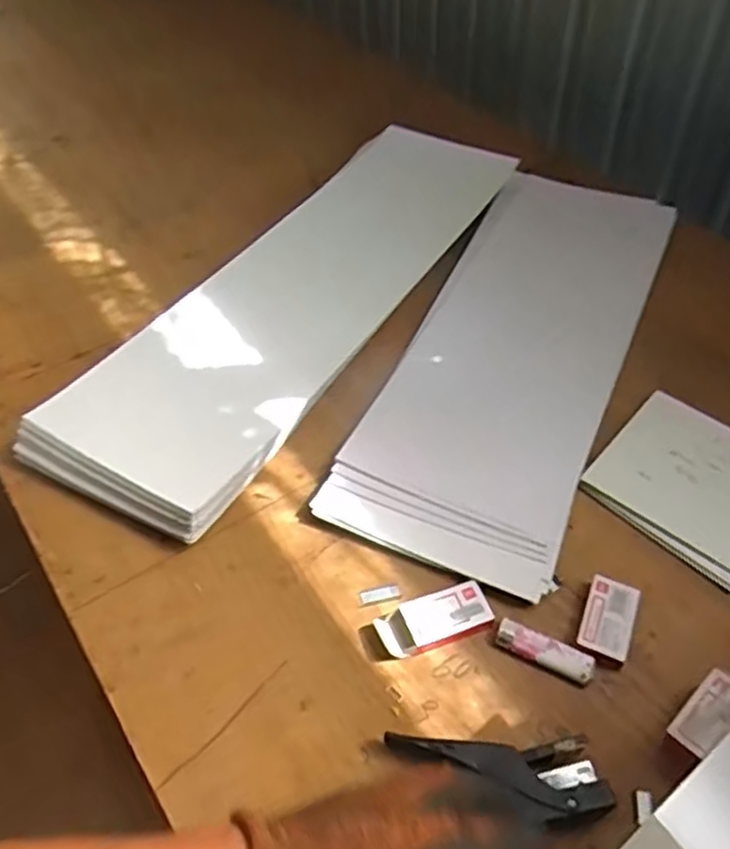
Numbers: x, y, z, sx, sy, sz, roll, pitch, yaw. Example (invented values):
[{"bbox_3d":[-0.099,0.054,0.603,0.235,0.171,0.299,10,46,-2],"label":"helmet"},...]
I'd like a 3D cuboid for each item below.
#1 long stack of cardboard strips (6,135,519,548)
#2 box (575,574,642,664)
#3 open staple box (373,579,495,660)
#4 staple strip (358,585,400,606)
[{"bbox_3d":[-0.069,-0.155,0.793,0.204,0.047,0.639,24,53,21],"label":"long stack of cardboard strips"},{"bbox_3d":[0.196,0.157,0.567,0.040,0.013,0.067,18,51,17],"label":"box"},{"bbox_3d":[0.057,0.156,0.563,0.089,0.015,0.041,-18,50,-14],"label":"open staple box"},{"bbox_3d":[0.012,0.143,0.588,0.034,0.004,0.012,-9,49,-6],"label":"staple strip"}]

